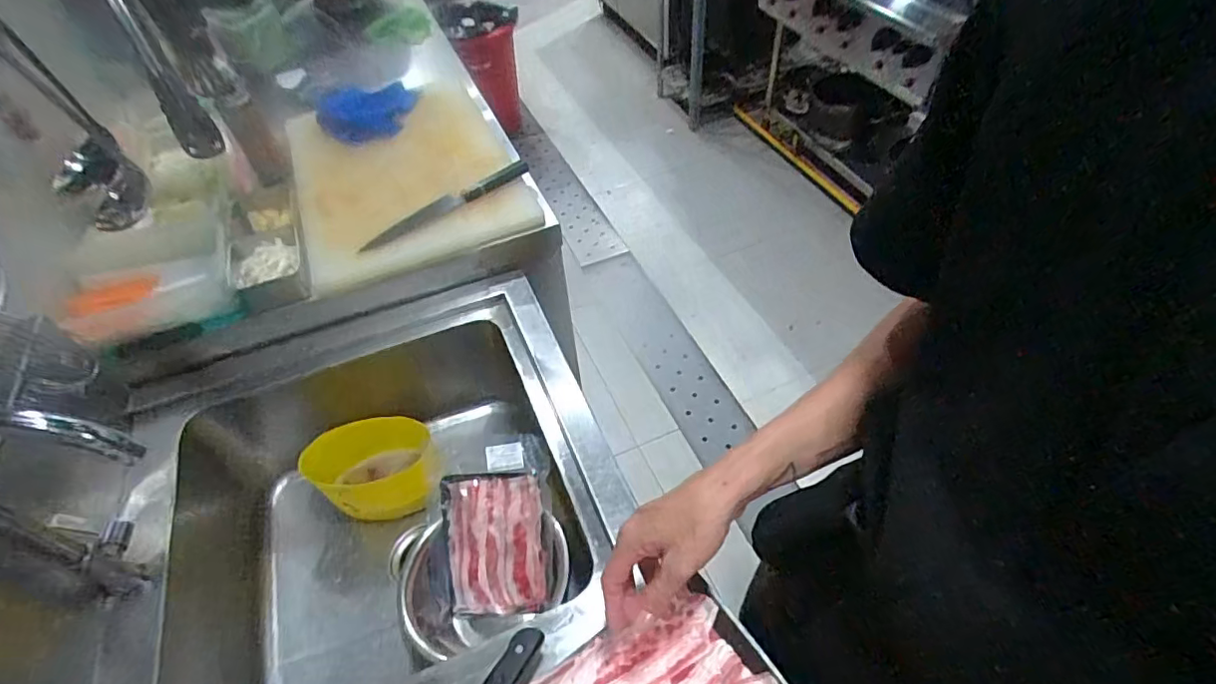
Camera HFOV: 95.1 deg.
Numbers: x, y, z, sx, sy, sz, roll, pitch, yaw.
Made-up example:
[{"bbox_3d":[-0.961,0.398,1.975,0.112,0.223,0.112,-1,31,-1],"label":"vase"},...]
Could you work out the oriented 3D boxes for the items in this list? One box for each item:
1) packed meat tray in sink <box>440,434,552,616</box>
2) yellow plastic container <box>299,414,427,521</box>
[{"bbox_3d":[-0.177,0.295,0.874,0.173,0.027,0.266,-6,90,8],"label":"packed meat tray in sink"},{"bbox_3d":[-0.389,0.225,0.944,0.195,0.172,0.099,-12,51,-5],"label":"yellow plastic container"}]

